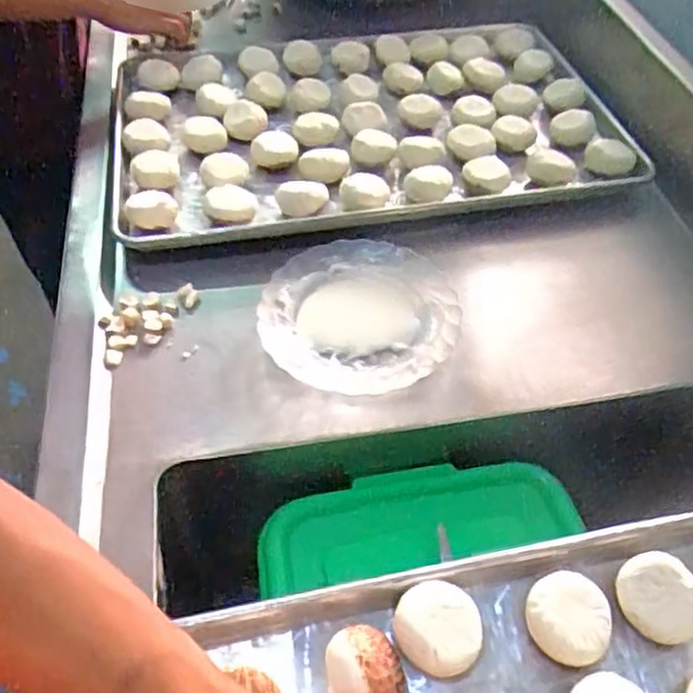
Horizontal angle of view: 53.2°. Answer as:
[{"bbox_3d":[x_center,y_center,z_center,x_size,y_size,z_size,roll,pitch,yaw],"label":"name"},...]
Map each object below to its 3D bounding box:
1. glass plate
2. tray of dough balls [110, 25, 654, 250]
[{"bbox_3d":[0.012,-0.030,0.659,0.181,0.028,0.166,0,49,0],"label":"glass plate"},{"bbox_3d":[0.026,-0.291,0.873,0.593,0.065,0.426,-10,50,-8],"label":"tray of dough balls"}]

